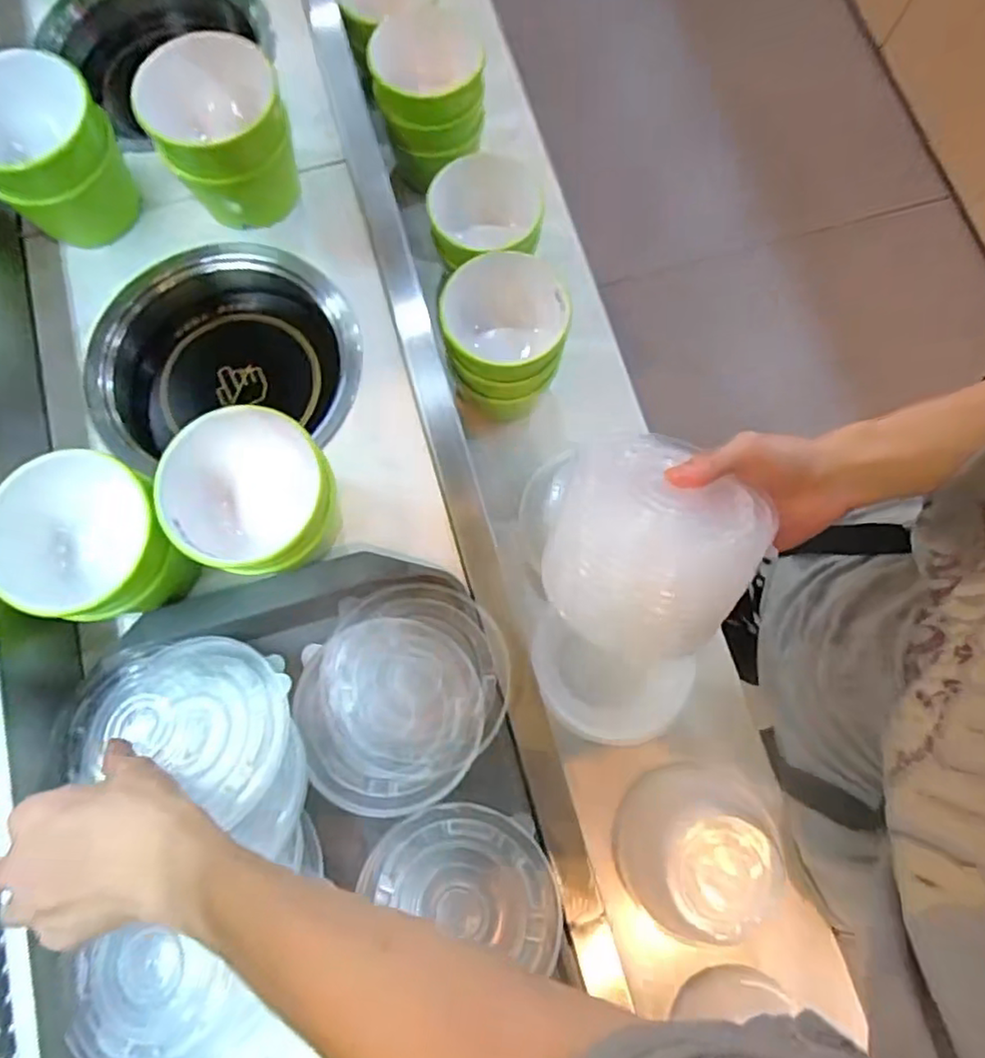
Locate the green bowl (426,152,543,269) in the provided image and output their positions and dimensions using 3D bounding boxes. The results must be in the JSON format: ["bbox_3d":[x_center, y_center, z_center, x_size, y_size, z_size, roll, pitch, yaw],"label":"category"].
[{"bbox_3d":[-0.002,-0.307,0.640,0.120,0.068,0.099,-16,78,-4],"label":"green bowl"}]

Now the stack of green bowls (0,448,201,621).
[{"bbox_3d":[-0.286,0.008,0.466,0.120,0.081,0.110,1,77,-1],"label":"stack of green bowls"}]

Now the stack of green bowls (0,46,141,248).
[{"bbox_3d":[-0.373,-0.316,0.544,0.112,0.105,0.107,-38,80,-9],"label":"stack of green bowls"}]

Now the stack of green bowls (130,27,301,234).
[{"bbox_3d":[-0.223,-0.332,0.548,0.106,0.097,0.101,-19,78,-5],"label":"stack of green bowls"}]

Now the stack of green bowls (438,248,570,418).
[{"bbox_3d":[0.010,-0.173,0.614,0.113,0.128,0.115,-1,77,-1],"label":"stack of green bowls"}]

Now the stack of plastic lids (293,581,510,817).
[{"bbox_3d":[-0.070,0.122,0.483,0.141,0.017,0.166,35,79,7],"label":"stack of plastic lids"}]

